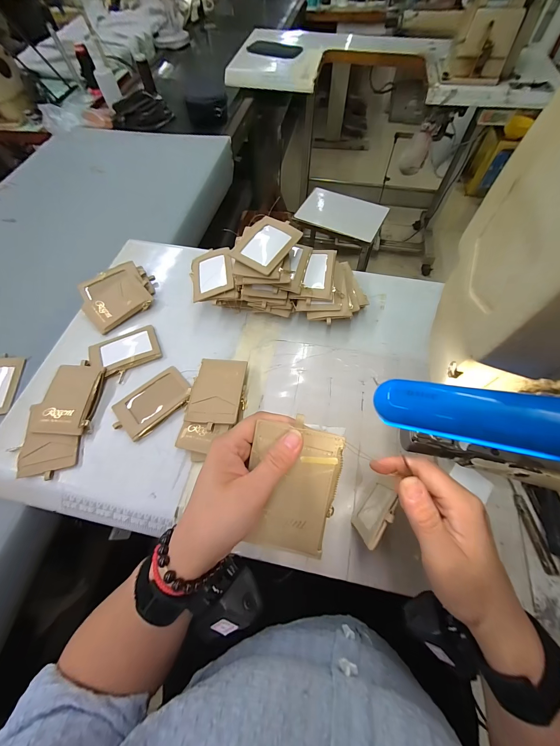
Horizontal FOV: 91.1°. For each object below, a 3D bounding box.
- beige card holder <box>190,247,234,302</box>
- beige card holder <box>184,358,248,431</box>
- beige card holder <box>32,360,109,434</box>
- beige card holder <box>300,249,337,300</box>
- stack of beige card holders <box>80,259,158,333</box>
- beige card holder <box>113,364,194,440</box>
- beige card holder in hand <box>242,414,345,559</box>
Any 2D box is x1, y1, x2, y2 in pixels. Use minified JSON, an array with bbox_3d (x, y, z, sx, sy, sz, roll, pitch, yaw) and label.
[{"bbox_3d":[-0.120,-0.180,0.483,0.078,0.013,0.108,-17,63,4],"label":"beige card holder"},{"bbox_3d":[-0.093,0.026,0.409,0.075,0.006,0.112,4,58,4],"label":"beige card holder"},{"bbox_3d":[-0.320,0.037,0.424,0.077,0.022,0.114,1,64,1],"label":"beige card holder"},{"bbox_3d":[0.068,-0.173,0.474,0.050,0.009,0.103,9,69,5],"label":"beige card holder"},{"bbox_3d":[-0.308,-0.152,0.523,0.133,0.026,0.124,-39,70,-17],"label":"stack of beige card holders"},{"bbox_3d":[-0.198,0.045,0.428,0.116,0.010,0.074,-39,70,-17],"label":"beige card holder"},{"bbox_3d":[0.011,0.096,0.229,0.071,0.006,0.109,8,92,6],"label":"beige card holder in hand"}]

